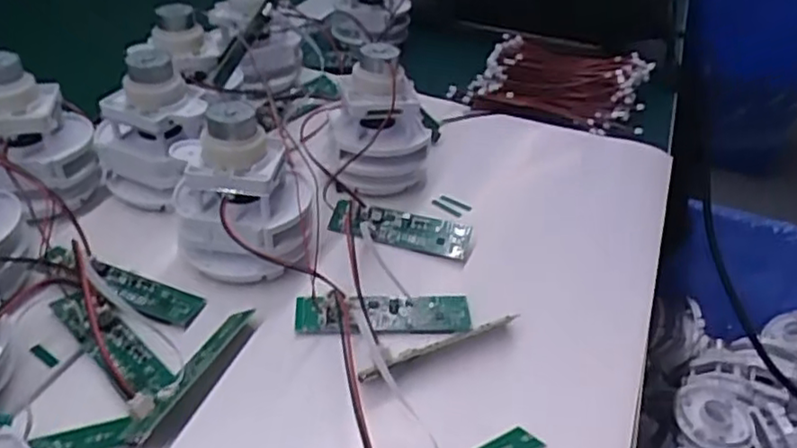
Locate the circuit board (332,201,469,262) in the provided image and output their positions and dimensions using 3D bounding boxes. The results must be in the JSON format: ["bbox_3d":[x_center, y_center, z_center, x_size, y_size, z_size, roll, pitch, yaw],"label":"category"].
[{"bbox_3d":[0.001,0.002,0.381,0.080,0.012,0.020,12,72,13],"label":"circuit board"}]

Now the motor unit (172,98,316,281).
[{"bbox_3d":[-0.082,-0.014,0.335,0.062,0.084,0.056,-4,37,-11],"label":"motor unit"}]

